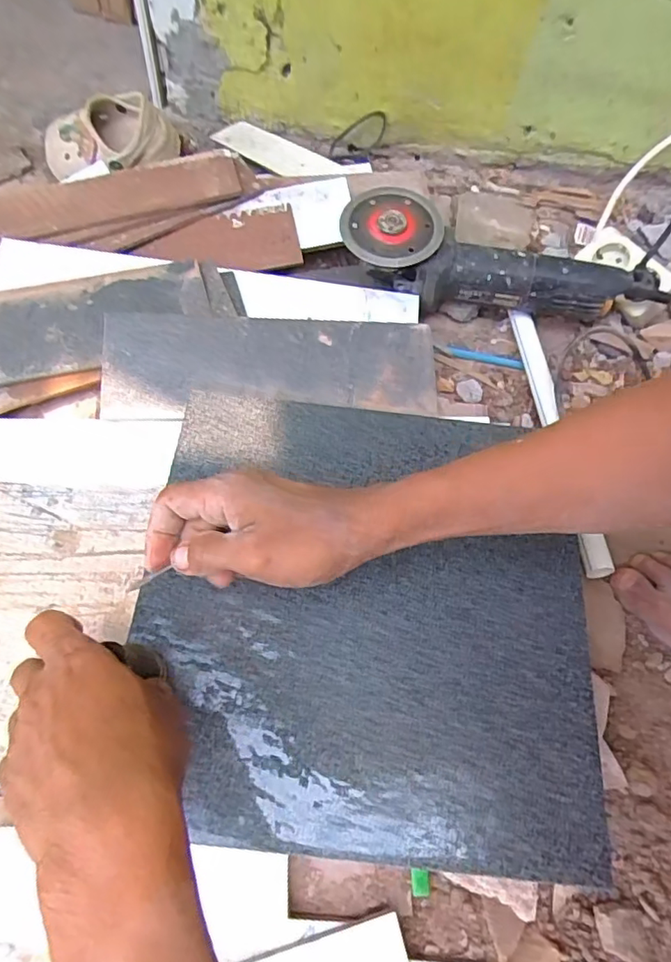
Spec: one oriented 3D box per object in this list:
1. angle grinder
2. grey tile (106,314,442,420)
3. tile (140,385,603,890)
[{"bbox_3d":[0.157,-0.211,0.577,0.305,0.101,0.084,10,62,2],"label":"angle grinder"},{"bbox_3d":[-0.054,-0.105,0.505,0.293,0.006,0.093,-2,81,-9],"label":"grey tile"},{"bbox_3d":[0.023,0.077,0.372,0.286,0.012,0.290,6,62,0],"label":"tile"}]

